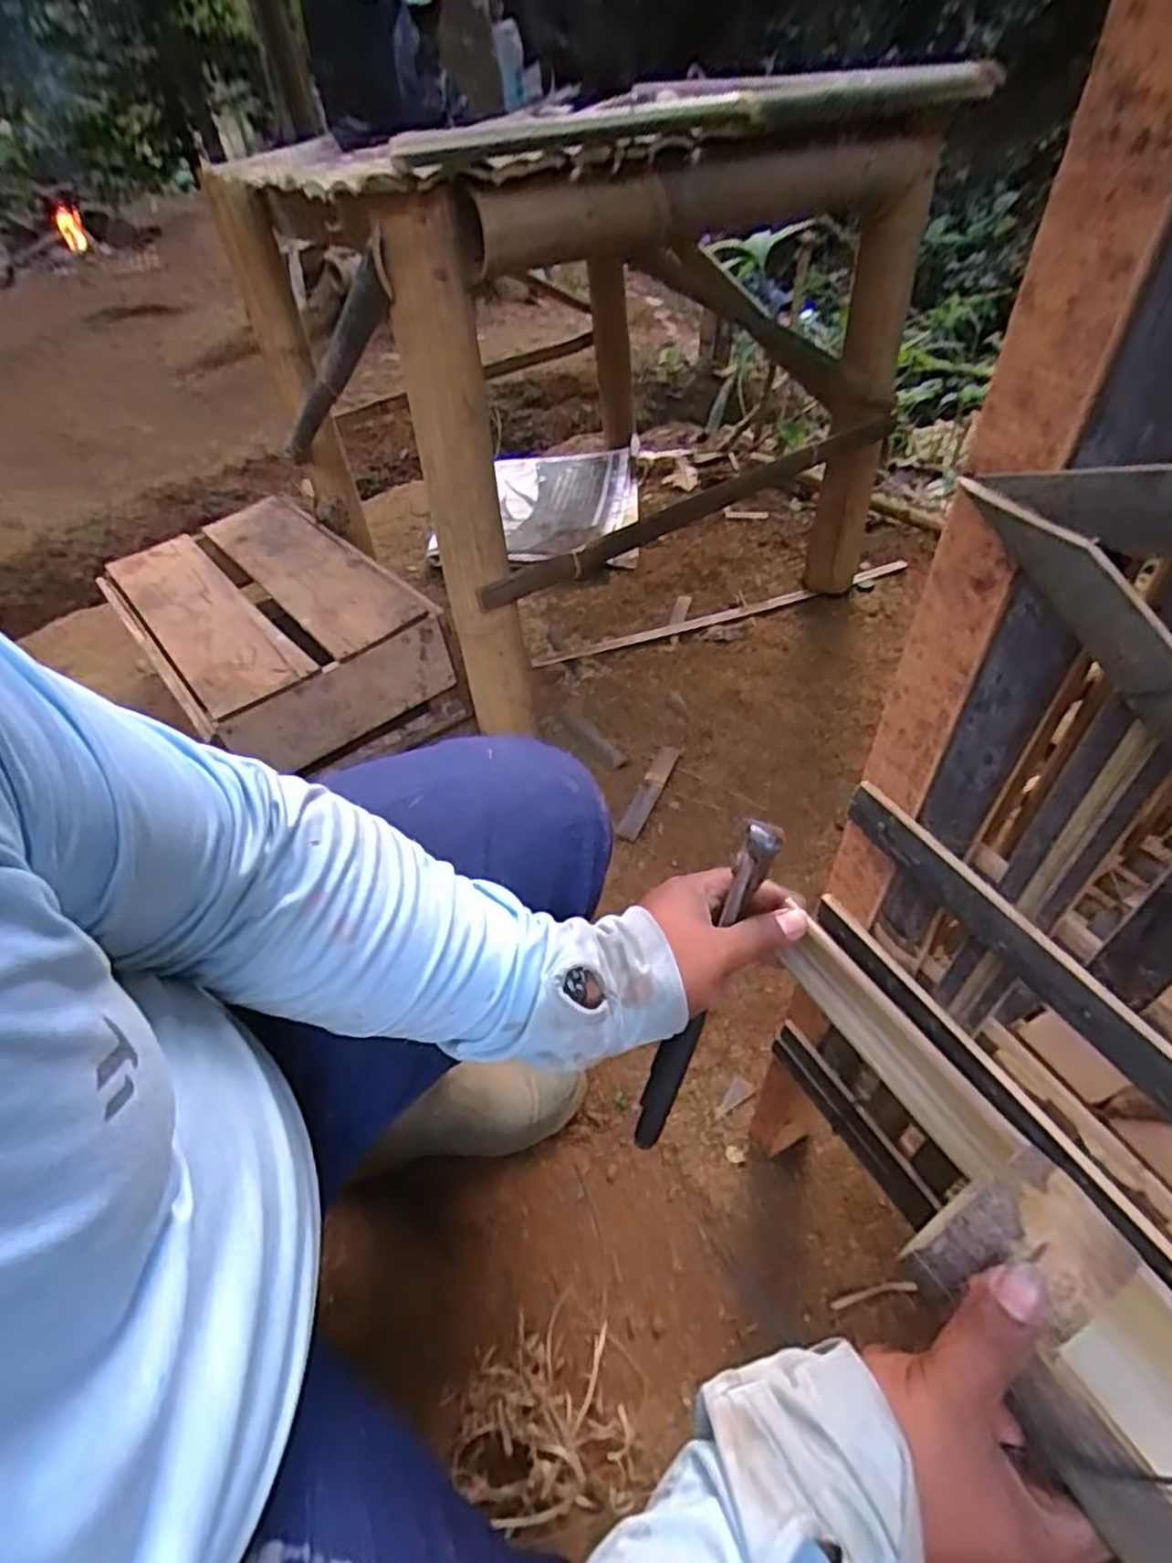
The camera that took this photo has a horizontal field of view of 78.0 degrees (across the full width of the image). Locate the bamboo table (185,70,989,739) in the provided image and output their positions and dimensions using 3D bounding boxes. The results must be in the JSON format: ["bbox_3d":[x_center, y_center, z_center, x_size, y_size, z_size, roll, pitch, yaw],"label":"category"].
[{"bbox_3d":[-0.017,-0.631,1.095,0.755,0.620,0.714,-29,52,-20],"label":"bamboo table"}]

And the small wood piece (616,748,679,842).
[{"bbox_3d":[0.088,0.014,1.007,0.029,0.019,0.160,18,52,19],"label":"small wood piece"}]

